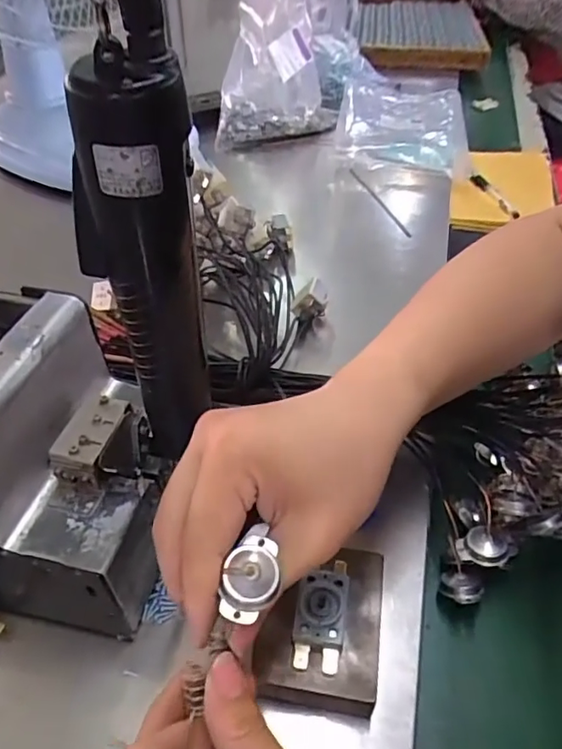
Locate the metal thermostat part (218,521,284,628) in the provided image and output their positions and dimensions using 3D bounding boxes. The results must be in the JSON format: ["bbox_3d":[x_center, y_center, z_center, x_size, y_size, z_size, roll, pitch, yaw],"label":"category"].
[{"bbox_3d":[-0.012,0.080,0.230,0.022,0.012,0.039,6,45,5],"label":"metal thermostat part"}]

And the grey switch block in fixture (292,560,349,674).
[{"bbox_3d":[0.021,0.125,0.288,0.025,0.014,0.050,8,45,7],"label":"grey switch block in fixture"}]

